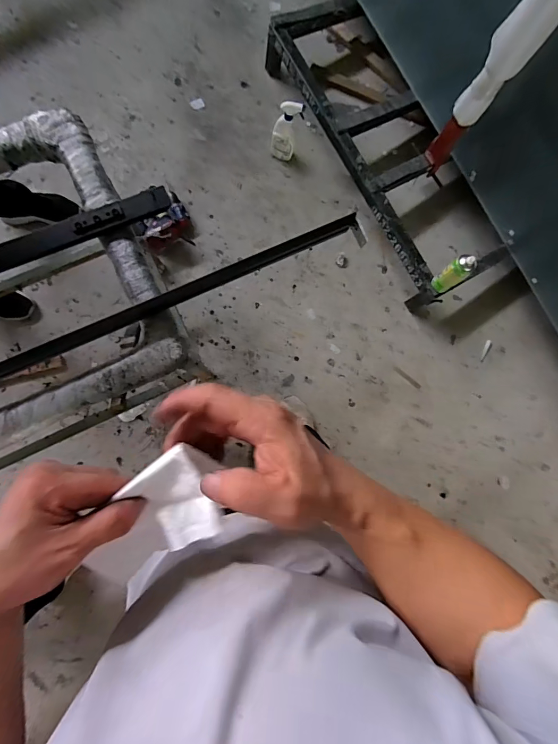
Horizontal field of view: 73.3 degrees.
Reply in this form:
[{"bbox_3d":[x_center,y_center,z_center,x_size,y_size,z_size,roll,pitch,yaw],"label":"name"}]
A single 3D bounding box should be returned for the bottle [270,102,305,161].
[{"bbox_3d":[0.022,-0.893,1.411,0.103,0.263,0.073,11,84,-4],"label":"bottle"}]

